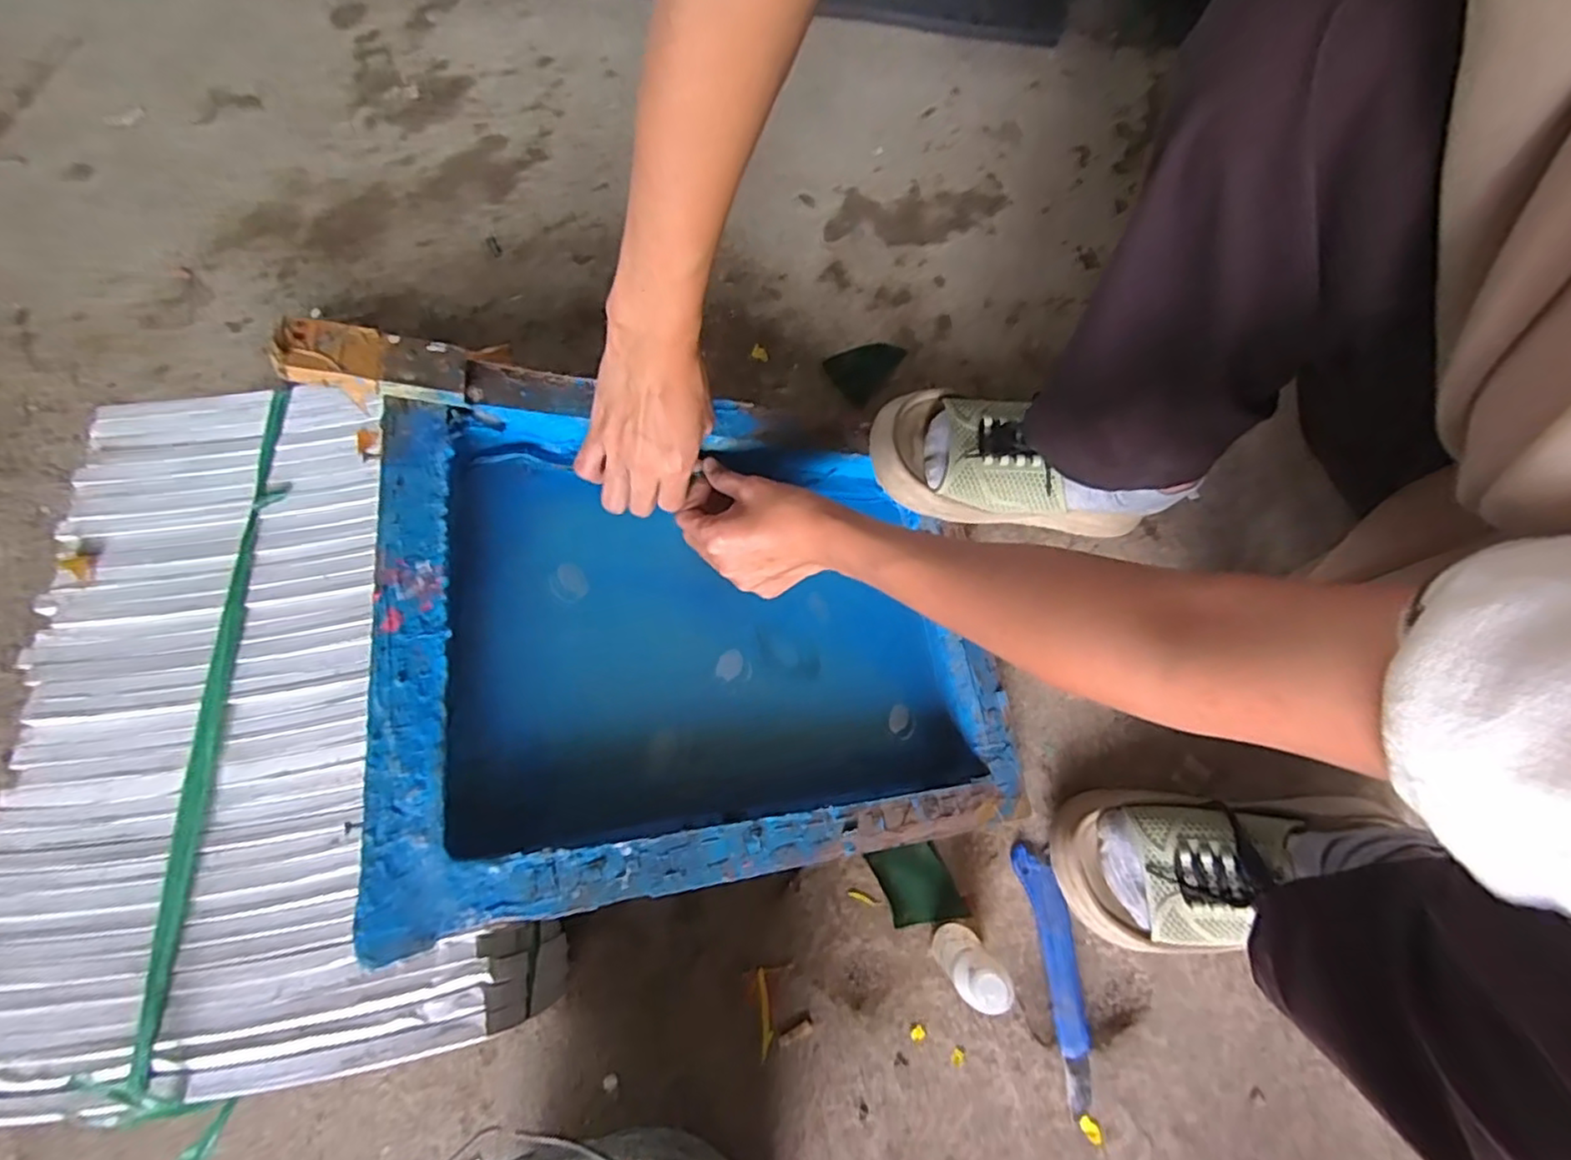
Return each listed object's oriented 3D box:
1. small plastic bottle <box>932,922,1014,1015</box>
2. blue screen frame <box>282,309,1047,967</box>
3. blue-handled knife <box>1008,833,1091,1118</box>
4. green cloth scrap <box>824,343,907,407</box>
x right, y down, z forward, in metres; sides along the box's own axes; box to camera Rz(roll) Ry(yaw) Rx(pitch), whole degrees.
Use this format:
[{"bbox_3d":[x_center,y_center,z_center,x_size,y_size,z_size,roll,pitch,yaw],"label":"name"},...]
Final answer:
[{"bbox_3d":[0.118,0.248,0.435,0.030,0.102,0.033,38,77,10],"label":"small plastic bottle"},{"bbox_3d":[-0.047,0.020,0.431,0.415,0.052,0.312,2,71,-30],"label":"blue screen frame"},{"bbox_3d":[0.193,0.275,0.469,0.028,0.012,0.168,-9,74,-3],"label":"blue-handled knife"},{"bbox_3d":[0.076,-0.197,0.617,0.070,0.004,0.054,-35,77,-10],"label":"green cloth scrap"}]

